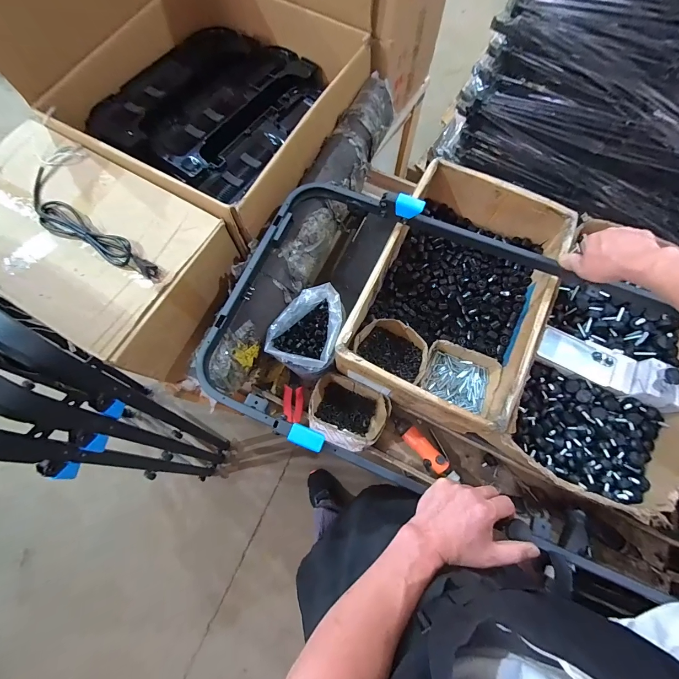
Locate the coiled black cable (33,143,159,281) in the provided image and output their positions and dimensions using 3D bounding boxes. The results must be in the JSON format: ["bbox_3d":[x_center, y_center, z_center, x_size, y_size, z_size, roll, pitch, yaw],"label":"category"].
[{"bbox_3d":[-0.498,-0.232,0.629,0.134,0.019,0.385,-35,75,-9],"label":"coiled black cable"}]

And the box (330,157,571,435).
[{"bbox_3d":[0.256,-0.101,0.725,0.337,0.156,0.515,25,75,8],"label":"box"}]

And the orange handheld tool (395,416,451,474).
[{"bbox_3d":[0.186,0.243,0.748,0.042,0.030,0.147,-39,63,-10],"label":"orange handheld tool"}]

